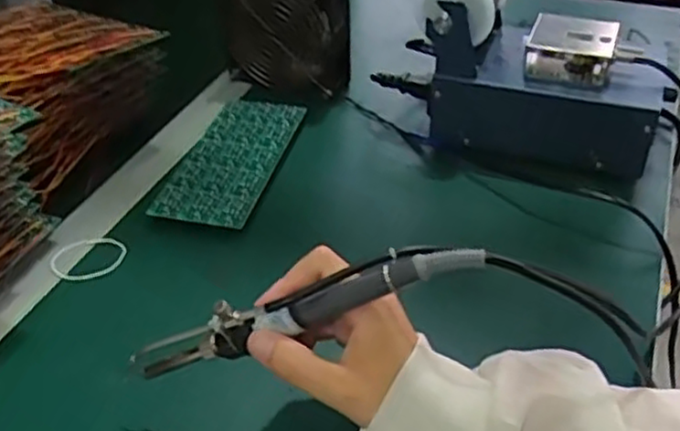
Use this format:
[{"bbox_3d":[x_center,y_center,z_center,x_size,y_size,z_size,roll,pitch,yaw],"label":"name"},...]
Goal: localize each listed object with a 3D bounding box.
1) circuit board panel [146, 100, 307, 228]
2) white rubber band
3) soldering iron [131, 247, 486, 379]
[{"bbox_3d":[-0.089,-0.049,0.600,0.075,0.004,0.167,9,43,13],"label":"circuit board panel"},{"bbox_3d":[-0.183,0.030,0.526,0.053,0.005,0.041,-9,41,-10],"label":"white rubber band"},{"bbox_3d":[-0.025,0.044,0.366,0.198,0.035,0.025,-21,37,17],"label":"soldering iron"}]

